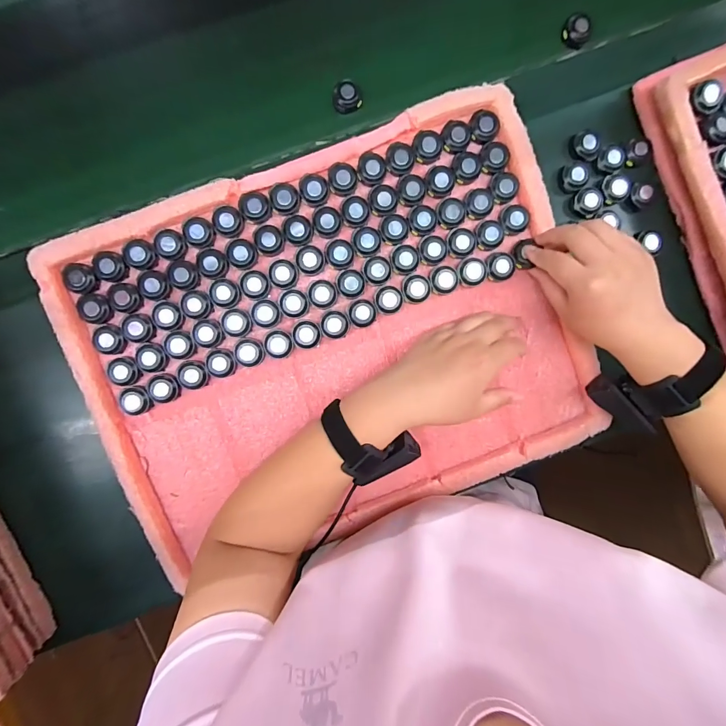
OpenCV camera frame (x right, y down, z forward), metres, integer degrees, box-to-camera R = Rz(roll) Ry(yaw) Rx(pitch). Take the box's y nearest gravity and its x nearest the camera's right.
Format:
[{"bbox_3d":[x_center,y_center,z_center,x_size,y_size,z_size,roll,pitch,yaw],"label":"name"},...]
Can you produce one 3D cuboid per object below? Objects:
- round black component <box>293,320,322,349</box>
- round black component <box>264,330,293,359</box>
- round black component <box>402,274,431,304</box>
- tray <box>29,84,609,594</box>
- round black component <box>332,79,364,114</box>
[{"bbox_3d":[-0.058,-0.029,0.381,0.027,0.015,0.027,0,92,-2],"label":"round black component"},{"bbox_3d":[-0.086,-0.019,0.383,0.027,0.013,0.027,0,92,-2],"label":"round black component"},{"bbox_3d":[0.055,-0.077,0.386,0.028,0.015,0.028,0,92,-2],"label":"round black component"},{"bbox_3d":[-0.029,-0.026,0.384,0.481,0.033,0.378,-19,92,-1],"label":"tray"},{"bbox_3d":[-0.017,-0.279,0.391,0.028,0.012,0.029,0,92,-2],"label":"round black component"}]

